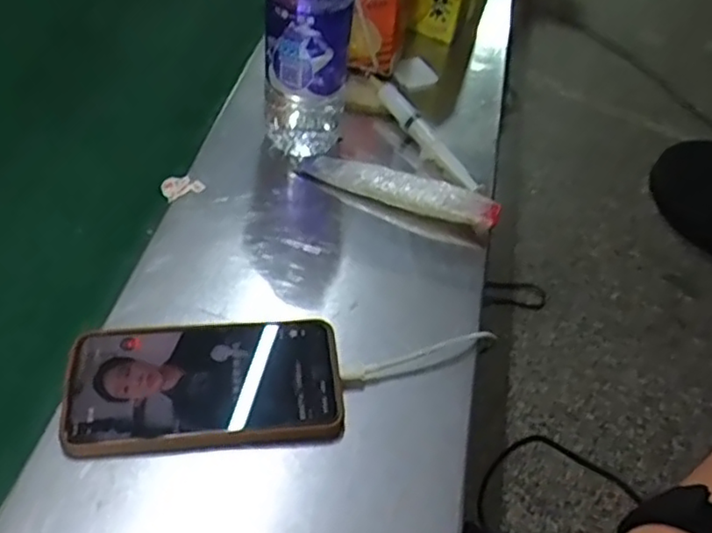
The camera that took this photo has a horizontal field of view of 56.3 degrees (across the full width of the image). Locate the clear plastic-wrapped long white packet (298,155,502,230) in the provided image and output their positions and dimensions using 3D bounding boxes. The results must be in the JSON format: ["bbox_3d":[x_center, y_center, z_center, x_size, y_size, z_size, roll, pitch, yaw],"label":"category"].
[{"bbox_3d":[0.032,-0.060,0.527,0.161,0.028,0.026,18,51,9],"label":"clear plastic-wrapped long white packet"}]

